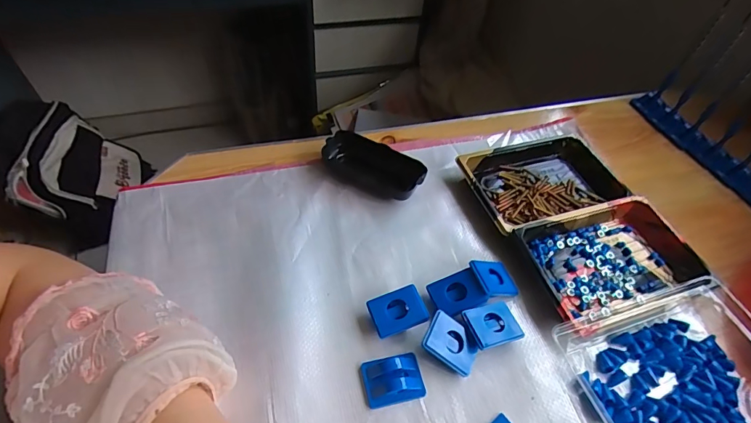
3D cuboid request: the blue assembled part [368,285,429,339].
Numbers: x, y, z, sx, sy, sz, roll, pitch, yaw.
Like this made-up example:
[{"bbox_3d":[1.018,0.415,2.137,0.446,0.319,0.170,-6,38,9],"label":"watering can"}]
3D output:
[{"bbox_3d":[0.019,0.085,0.353,0.043,0.019,0.035,-14,52,-16],"label":"blue assembled part"}]

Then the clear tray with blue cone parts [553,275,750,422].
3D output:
[{"bbox_3d":[0.247,0.121,0.330,0.179,0.032,0.120,-14,53,-16],"label":"clear tray with blue cone parts"}]

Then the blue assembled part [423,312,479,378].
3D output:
[{"bbox_3d":[0.059,0.106,0.338,0.044,0.014,0.035,36,57,-1],"label":"blue assembled part"}]

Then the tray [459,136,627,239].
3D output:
[{"bbox_3d":[0.181,-0.034,0.461,0.162,0.019,0.107,-13,52,-16],"label":"tray"}]

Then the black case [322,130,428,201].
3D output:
[{"bbox_3d":[-0.003,-0.048,0.451,0.110,0.025,0.053,24,52,15],"label":"black case"}]

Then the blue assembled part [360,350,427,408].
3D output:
[{"bbox_3d":[0.014,0.126,0.320,0.045,0.017,0.034,-9,51,-12],"label":"blue assembled part"}]

